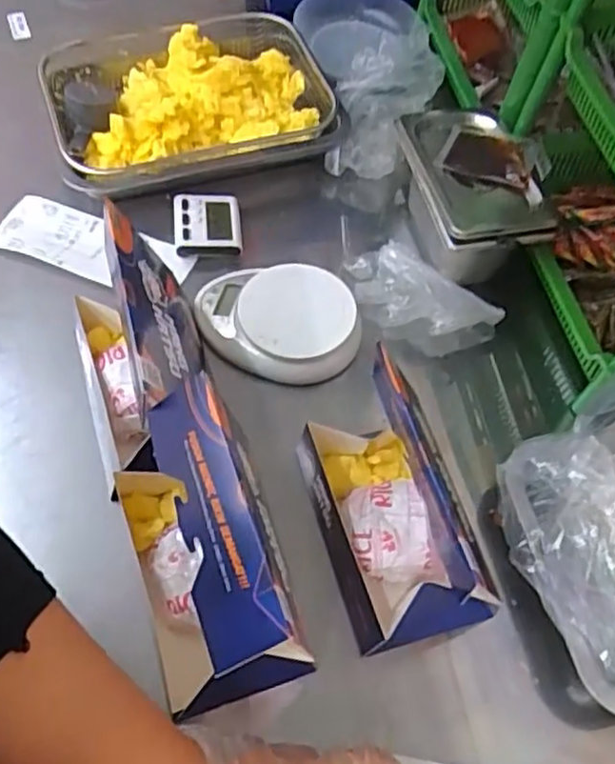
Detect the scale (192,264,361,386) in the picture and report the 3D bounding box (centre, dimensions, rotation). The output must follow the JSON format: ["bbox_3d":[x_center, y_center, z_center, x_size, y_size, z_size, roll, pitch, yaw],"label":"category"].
[{"bbox_3d":[-0.028,-0.062,0.651,0.154,0.038,0.121,3,58,-3],"label":"scale"}]

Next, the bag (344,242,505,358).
[{"bbox_3d":[0.110,-0.080,0.686,0.158,0.061,0.072,23,60,10],"label":"bag"}]

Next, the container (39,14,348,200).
[{"bbox_3d":[-0.123,-0.309,0.766,0.312,0.054,0.215,-18,61,-15],"label":"container"}]

